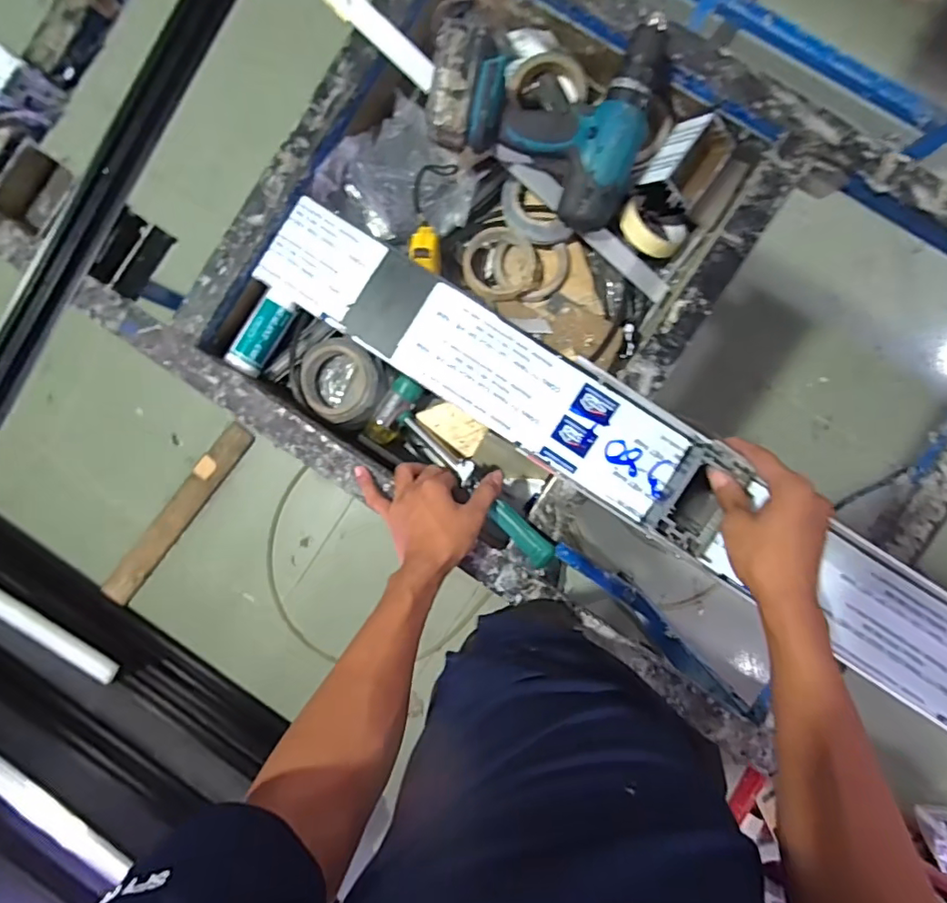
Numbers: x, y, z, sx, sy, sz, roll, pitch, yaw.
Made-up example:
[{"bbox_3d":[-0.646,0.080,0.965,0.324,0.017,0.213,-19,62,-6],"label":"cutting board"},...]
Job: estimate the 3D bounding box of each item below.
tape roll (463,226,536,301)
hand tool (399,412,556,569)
[{"bbox_3d":[0.035,-0.241,0.716,0.090,0.037,0.089,0,89,4],"label":"tape roll"},{"bbox_3d":[-0.001,0.036,0.646,0.031,0.028,0.249,-48,70,7],"label":"hand tool"}]

